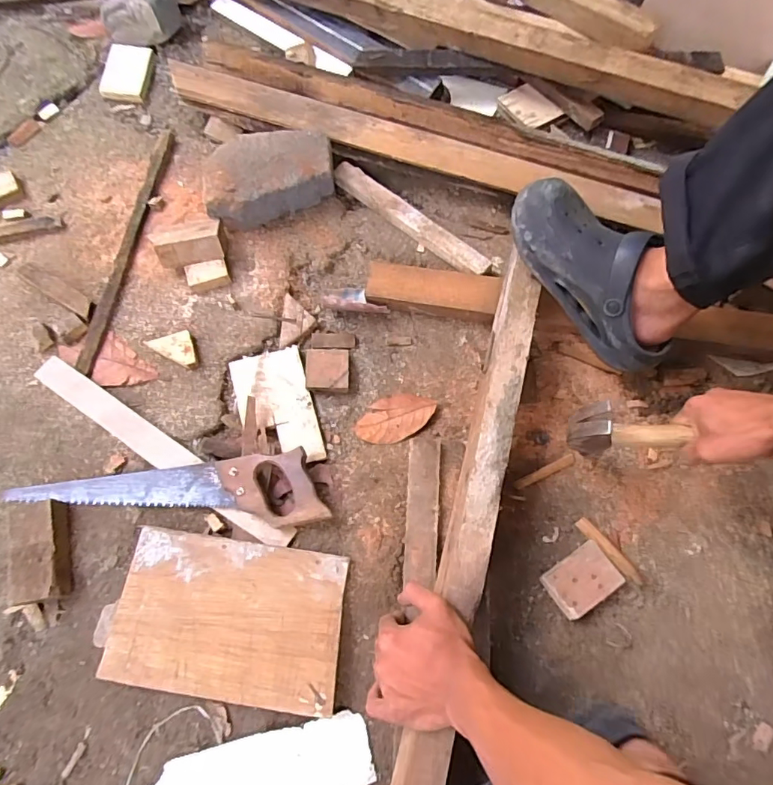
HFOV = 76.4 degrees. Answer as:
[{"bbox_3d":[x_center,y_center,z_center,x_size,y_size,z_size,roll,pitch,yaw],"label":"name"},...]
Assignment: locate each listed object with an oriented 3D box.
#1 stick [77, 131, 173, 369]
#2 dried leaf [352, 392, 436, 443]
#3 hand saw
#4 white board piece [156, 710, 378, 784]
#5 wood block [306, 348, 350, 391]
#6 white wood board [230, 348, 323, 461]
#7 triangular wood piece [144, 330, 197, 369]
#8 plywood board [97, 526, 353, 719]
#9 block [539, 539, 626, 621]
[{"bbox_3d":[-0.409,-0.243,0.785,0.023,0.017,0.460,6,70,4],"label":"stick"},{"bbox_3d":[0.012,0.034,0.679,0.111,0.014,0.063,-21,71,-6],"label":"dried leaf"},{"bbox_3d":[-0.281,0.116,0.633,0.411,0.033,0.085,2,70,2],"label":"hand saw"},{"bbox_3d":[-0.132,0.427,0.535,0.233,0.011,0.102,-13,69,-11],"label":"white board piece"},{"bbox_3d":[-0.084,-0.035,0.706,0.060,0.019,0.064,-2,70,1],"label":"wood block"},{"bbox_3d":[-0.157,0.020,0.691,0.100,0.012,0.174,-16,70,-5],"label":"white wood board"},{"bbox_3d":[-0.304,-0.071,0.712,0.081,0.022,0.045,27,73,11],"label":"triangular wood piece"},{"bbox_3d":[-0.185,0.265,0.583,0.263,0.015,0.169,7,70,4],"label":"plywood board"},{"bbox_3d":[0.232,0.222,0.586,0.083,0.026,0.056,-30,72,-9],"label":"block"}]

